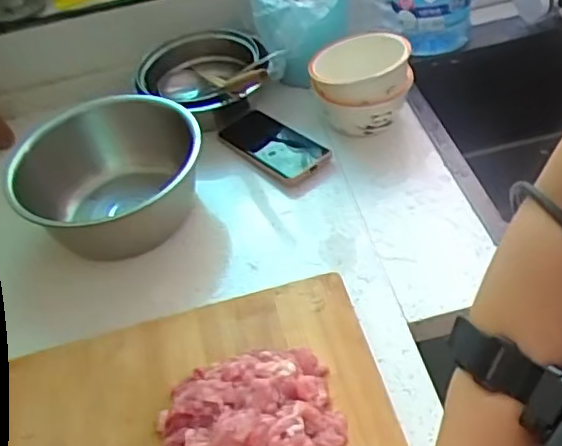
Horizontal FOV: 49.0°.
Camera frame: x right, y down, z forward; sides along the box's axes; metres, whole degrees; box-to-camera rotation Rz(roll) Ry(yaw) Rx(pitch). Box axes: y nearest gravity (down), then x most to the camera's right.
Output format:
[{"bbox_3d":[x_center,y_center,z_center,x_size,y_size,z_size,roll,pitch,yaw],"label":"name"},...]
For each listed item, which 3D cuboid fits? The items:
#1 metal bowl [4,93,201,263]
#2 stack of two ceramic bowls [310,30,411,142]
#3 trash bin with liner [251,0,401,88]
[{"bbox_3d":[-0.201,-0.051,0.739,0.205,0.115,0.205,-5,45,5],"label":"metal bowl"},{"bbox_3d":[0.104,-0.175,0.803,0.122,0.106,0.107,0,46,11],"label":"stack of two ceramic bowls"},{"bbox_3d":[0.060,-0.283,0.854,0.186,0.132,0.122,-16,45,-5],"label":"trash bin with liner"}]

